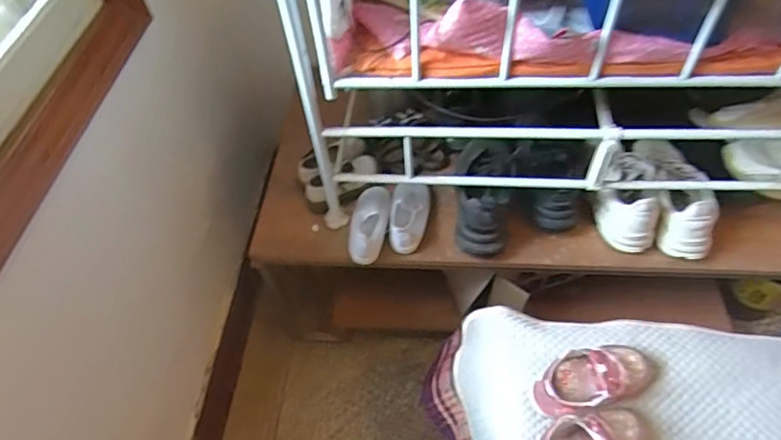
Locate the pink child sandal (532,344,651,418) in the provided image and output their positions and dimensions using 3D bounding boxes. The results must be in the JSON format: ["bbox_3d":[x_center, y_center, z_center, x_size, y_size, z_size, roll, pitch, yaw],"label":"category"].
[{"bbox_3d":[0.289,0.222,0.727,0.176,0.079,0.068,-14,53,-5],"label":"pink child sandal"}]

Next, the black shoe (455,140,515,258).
[{"bbox_3d":[0.189,-0.073,1.045,0.104,0.120,0.268,3,54,7],"label":"black shoe"}]

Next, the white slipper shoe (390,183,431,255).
[{"bbox_3d":[0.041,-0.013,1.076,0.077,0.045,0.163,1,53,6],"label":"white slipper shoe"}]

